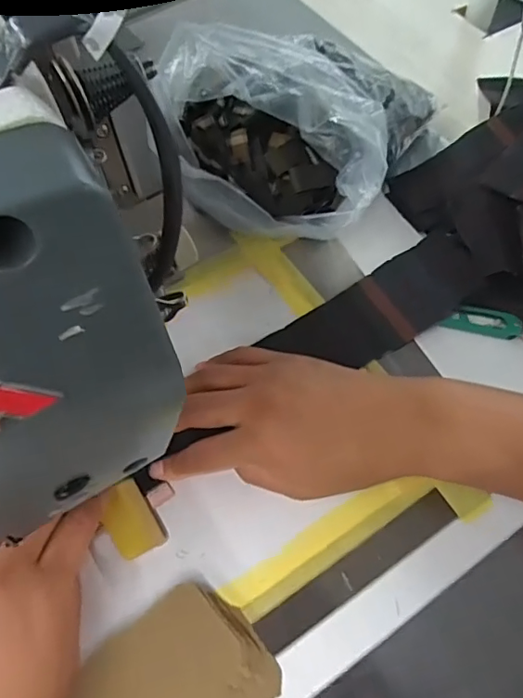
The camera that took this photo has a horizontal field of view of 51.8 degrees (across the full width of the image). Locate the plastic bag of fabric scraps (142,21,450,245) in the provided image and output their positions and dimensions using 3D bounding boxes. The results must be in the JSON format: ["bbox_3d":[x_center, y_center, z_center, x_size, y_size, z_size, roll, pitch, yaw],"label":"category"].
[{"bbox_3d":[0.030,-0.182,0.424,0.176,0.107,0.203,27,65,15],"label":"plastic bag of fabric scraps"}]

